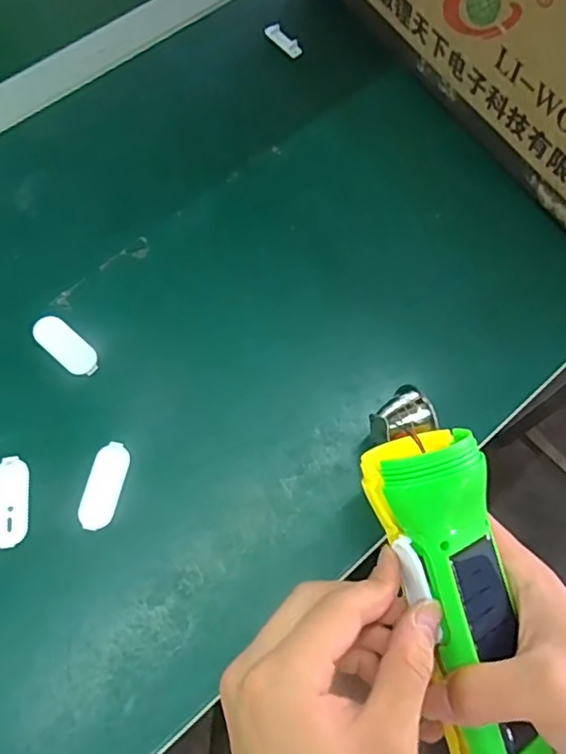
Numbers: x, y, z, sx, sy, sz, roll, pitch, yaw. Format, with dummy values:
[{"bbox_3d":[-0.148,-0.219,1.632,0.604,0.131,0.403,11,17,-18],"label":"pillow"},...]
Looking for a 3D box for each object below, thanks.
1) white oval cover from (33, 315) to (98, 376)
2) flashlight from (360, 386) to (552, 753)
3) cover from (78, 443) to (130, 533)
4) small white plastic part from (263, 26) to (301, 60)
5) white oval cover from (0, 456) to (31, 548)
[{"bbox_3d":[-0.138,-0.020,0.366,0.050,0.004,0.021,39,73,13],"label":"white oval cover"},{"bbox_3d":[0.076,0.098,0.267,0.051,0.063,0.186,-14,79,-6],"label":"flashlight"},{"bbox_3d":[-0.104,0.063,0.334,0.021,0.004,0.050,10,69,3],"label":"cover"},{"bbox_3d":[0.000,-0.269,0.462,0.012,0.006,0.037,-38,74,-14],"label":"small white plastic part"},{"bbox_3d":[-0.156,0.071,0.330,0.021,0.004,0.050,-8,69,-4],"label":"white oval cover"}]

